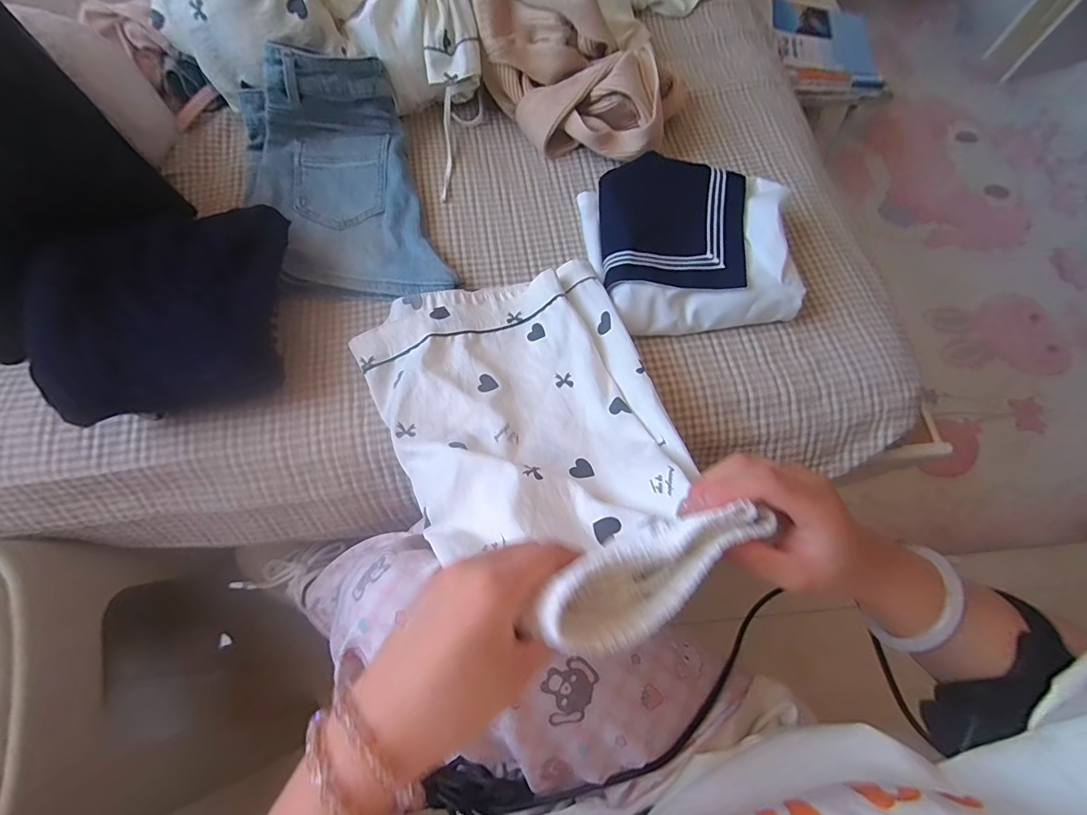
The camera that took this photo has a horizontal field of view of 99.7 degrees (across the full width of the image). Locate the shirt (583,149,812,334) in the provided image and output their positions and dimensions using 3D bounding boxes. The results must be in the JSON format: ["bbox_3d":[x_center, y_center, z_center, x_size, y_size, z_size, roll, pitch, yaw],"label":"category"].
[{"bbox_3d":[0.172,-0.206,0.561,0.224,0.062,0.226,-6,69,-6],"label":"shirt"}]

